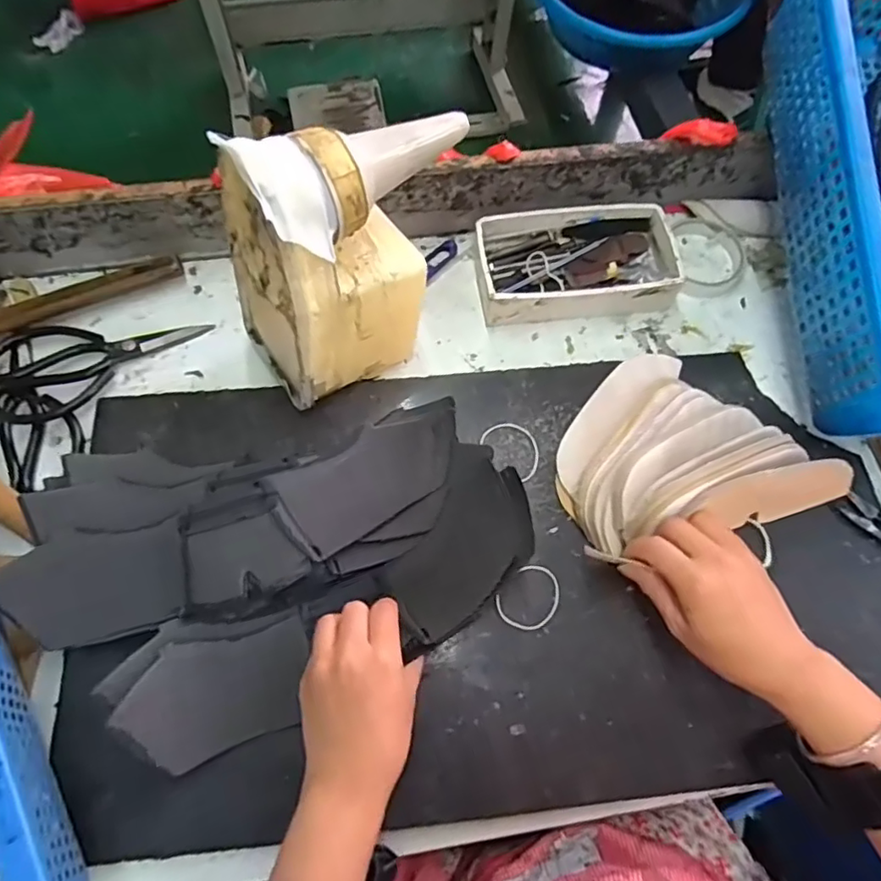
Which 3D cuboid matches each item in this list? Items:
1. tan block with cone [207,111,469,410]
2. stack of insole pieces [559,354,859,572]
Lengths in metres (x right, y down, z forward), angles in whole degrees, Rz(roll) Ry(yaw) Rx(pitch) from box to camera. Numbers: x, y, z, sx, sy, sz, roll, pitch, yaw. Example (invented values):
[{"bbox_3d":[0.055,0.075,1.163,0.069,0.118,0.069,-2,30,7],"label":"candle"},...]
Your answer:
[{"bbox_3d":[-0.062,-0.154,0.450,0.204,0.196,0.111,-31,72,-14],"label":"tan block with cone"},{"bbox_3d":[0.194,0.001,0.462,0.198,0.062,0.166,-21,70,-10],"label":"stack of insole pieces"}]

